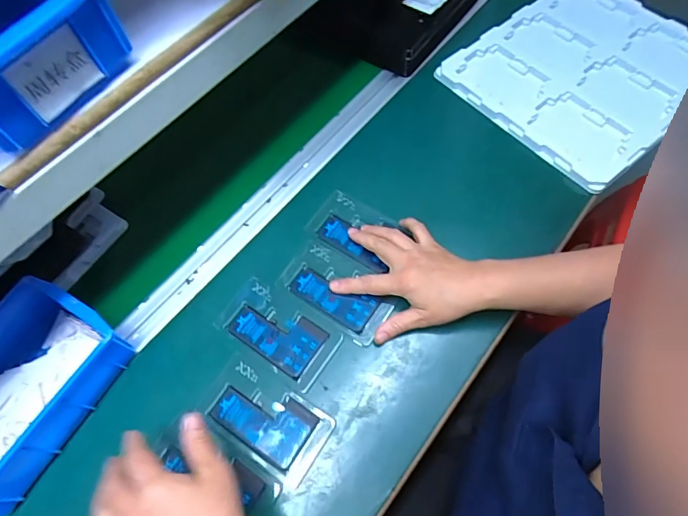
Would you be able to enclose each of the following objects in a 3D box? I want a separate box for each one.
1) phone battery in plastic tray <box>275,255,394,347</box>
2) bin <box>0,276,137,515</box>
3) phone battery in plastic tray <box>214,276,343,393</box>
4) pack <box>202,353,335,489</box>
[{"bbox_3d":[-0.014,0.043,0.486,0.129,0.006,0.053,30,69,15],"label":"phone battery in plastic tray"},{"bbox_3d":[-0.333,0.129,0.429,0.148,0.056,0.198,26,68,13],"label":"bin"},{"bbox_3d":[-0.073,0.080,0.471,0.129,0.004,0.067,32,70,15],"label":"phone battery in plastic tray"},{"bbox_3d":[-0.078,0.161,0.434,0.123,0.006,0.073,30,69,14],"label":"pack"}]

